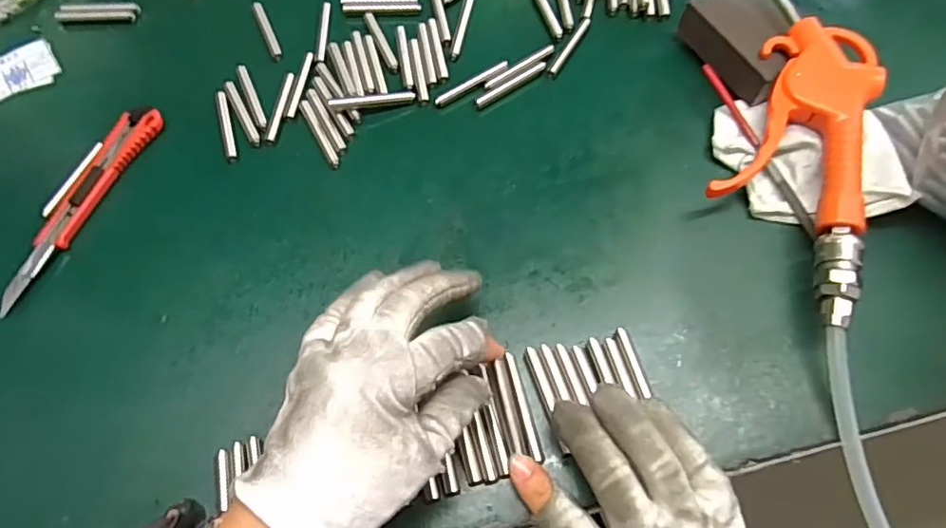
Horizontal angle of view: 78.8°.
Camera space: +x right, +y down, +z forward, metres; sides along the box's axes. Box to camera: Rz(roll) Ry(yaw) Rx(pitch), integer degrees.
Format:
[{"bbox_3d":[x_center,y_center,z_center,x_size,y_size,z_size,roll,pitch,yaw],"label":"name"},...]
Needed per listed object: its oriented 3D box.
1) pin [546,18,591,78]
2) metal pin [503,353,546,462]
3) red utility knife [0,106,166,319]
[{"bbox_3d":[0.069,-0.155,0.409,0.007,0.004,0.059,28,69,14],"label":"pin"},{"bbox_3d":[0.026,0.074,0.303,0.008,0.008,0.057,-13,61,-4],"label":"metal pin"},{"bbox_3d":[-0.249,-0.040,0.364,0.023,0.008,0.150,21,68,11],"label":"red utility knife"}]

